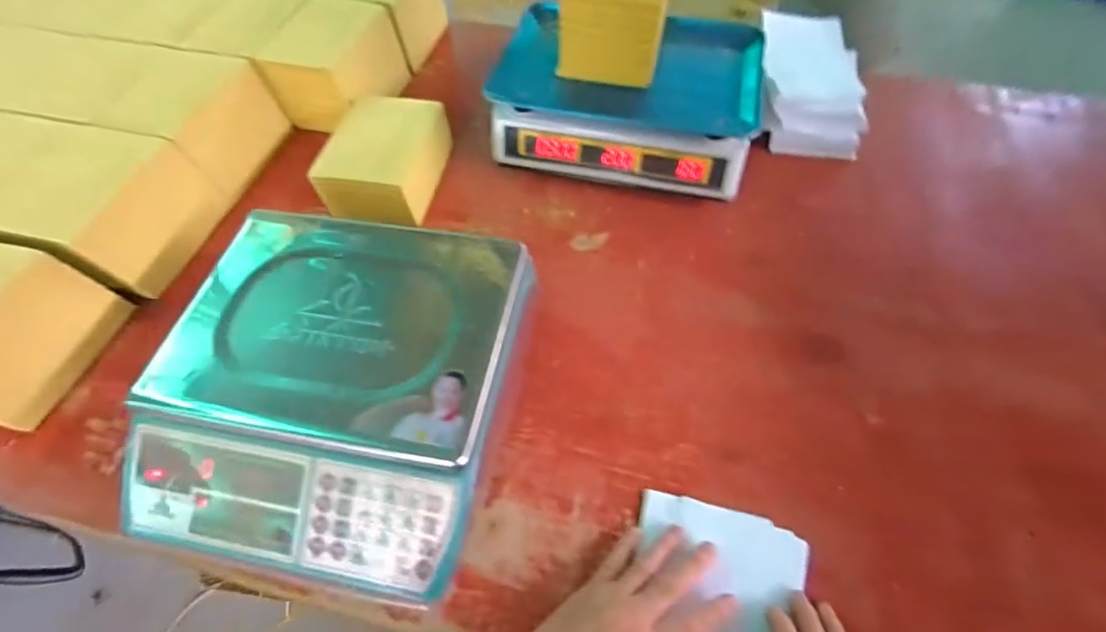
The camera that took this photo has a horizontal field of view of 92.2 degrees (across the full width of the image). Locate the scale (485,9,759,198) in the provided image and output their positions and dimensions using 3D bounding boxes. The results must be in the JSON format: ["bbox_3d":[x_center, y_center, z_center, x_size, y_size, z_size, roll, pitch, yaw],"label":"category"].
[{"bbox_3d":[0.100,-0.293,0.717,0.339,0.102,0.239,12,58,10],"label":"scale"}]

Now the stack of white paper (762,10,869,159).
[{"bbox_3d":[0.353,-0.322,0.733,0.126,0.058,0.220,6,58,6],"label":"stack of white paper"}]

